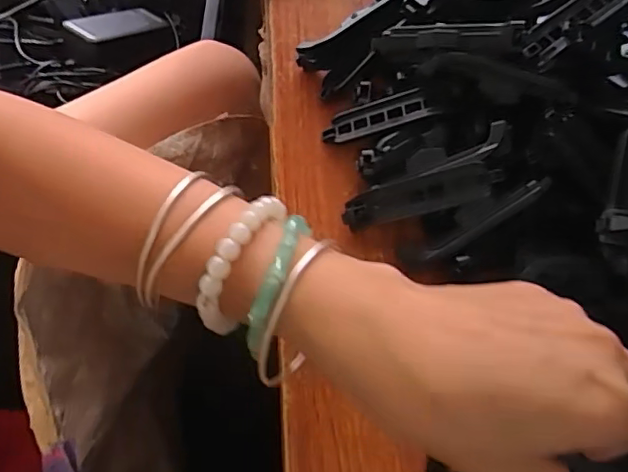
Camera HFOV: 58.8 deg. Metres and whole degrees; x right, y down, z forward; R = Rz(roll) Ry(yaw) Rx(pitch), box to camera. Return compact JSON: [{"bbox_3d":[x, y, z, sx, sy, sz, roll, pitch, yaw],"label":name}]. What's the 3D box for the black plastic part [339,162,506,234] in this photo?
[{"bbox_3d":[0.050,-0.019,0.266,0.073,0.006,0.017,-15,69,11],"label":"black plastic part"}]

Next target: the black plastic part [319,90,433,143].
[{"bbox_3d":[0.031,-0.062,0.291,0.055,0.004,0.018,-14,68,19],"label":"black plastic part"}]

